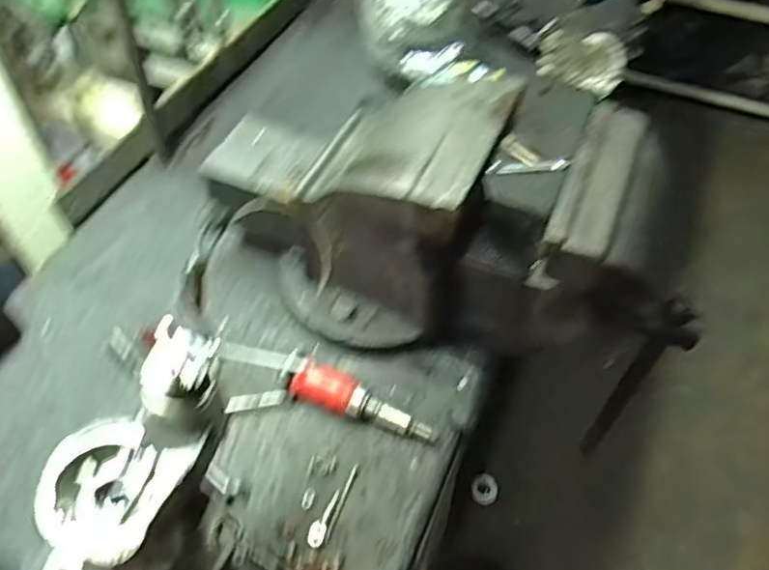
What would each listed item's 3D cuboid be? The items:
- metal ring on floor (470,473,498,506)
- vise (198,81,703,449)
[{"bbox_3d":[0.241,0.491,1.480,0.065,0.014,0.071,1,52,-1],"label":"metal ring on floor"},{"bbox_3d":[0.056,-0.068,0.677,0.553,0.253,0.236,28,57,18],"label":"vise"}]

